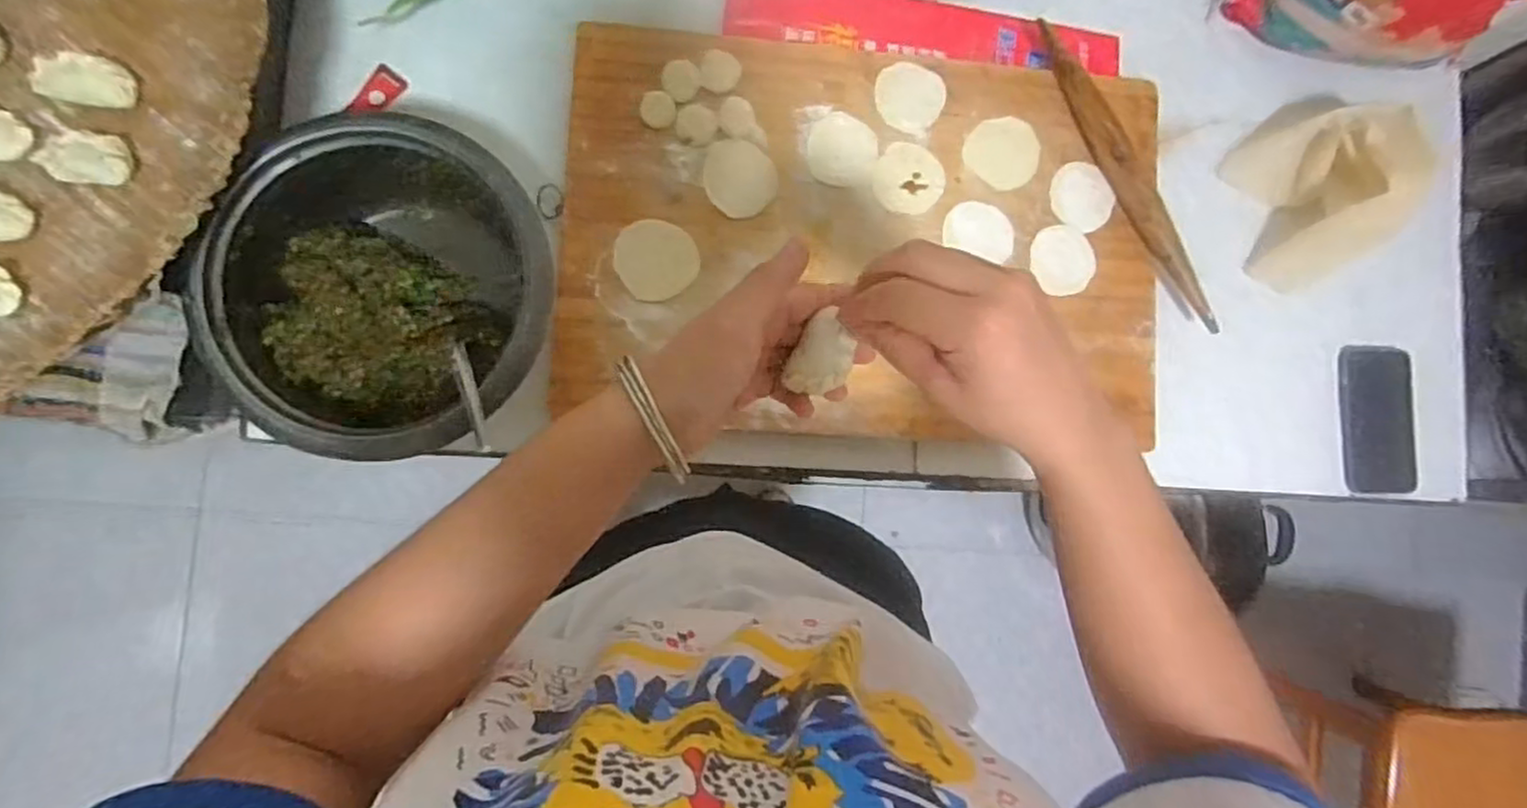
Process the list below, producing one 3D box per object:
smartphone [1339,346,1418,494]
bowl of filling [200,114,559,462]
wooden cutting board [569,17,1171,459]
[{"bbox_3d":[0.640,0.016,0.735,0.071,0.015,0.150,0,85,-7],"label":"smartphone"},{"bbox_3d":[-0.286,-0.084,0.572,0.229,0.114,0.244,1,85,-7],"label":"bowl of filling"},{"bbox_3d":[0.105,-0.156,0.662,0.557,0.042,0.363,3,85,-6],"label":"wooden cutting board"}]

